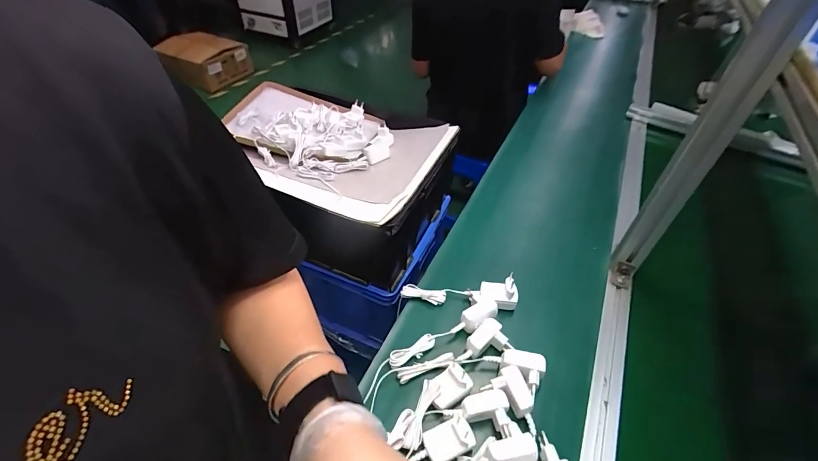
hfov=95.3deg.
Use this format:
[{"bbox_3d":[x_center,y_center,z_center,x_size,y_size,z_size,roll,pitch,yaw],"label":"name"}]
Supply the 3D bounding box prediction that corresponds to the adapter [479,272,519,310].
[{"bbox_3d":[0.149,0.099,0.613,0.061,0.040,0.044,9,46,7],"label":"adapter"}]

